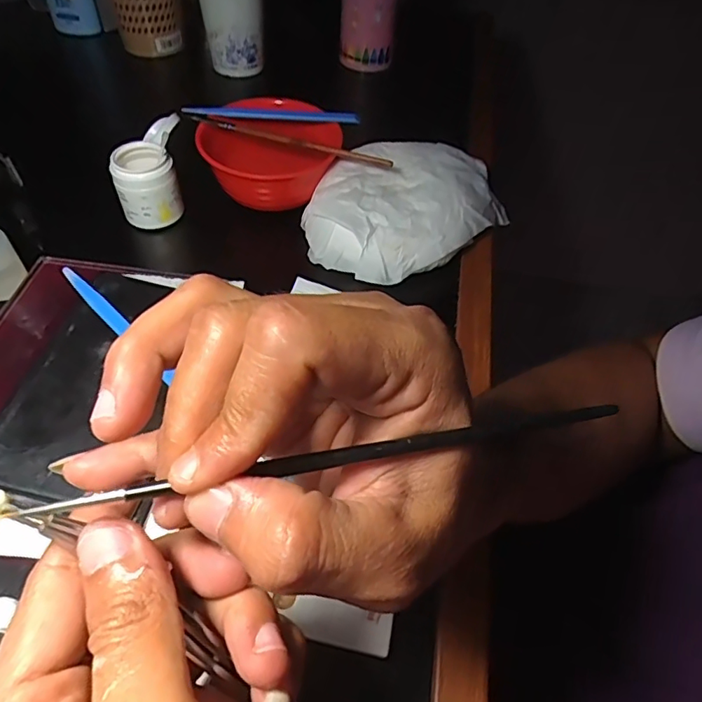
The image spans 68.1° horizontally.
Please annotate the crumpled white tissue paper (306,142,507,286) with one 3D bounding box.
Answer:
[{"bbox_3d":[0.044,-0.115,0.404,0.122,0.040,0.160,30,55,17],"label":"crumpled white tissue paper"}]

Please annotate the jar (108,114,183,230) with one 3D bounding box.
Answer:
[{"bbox_3d":[-0.154,-0.139,0.405,0.045,0.052,0.075,1,52,-5],"label":"jar"}]

